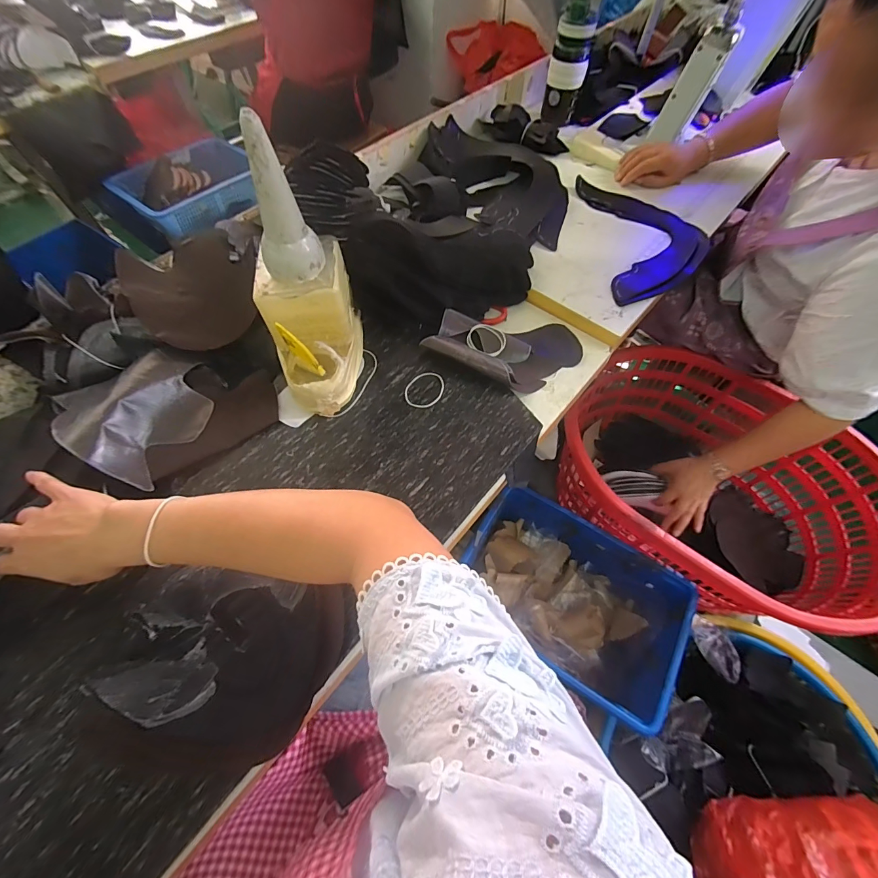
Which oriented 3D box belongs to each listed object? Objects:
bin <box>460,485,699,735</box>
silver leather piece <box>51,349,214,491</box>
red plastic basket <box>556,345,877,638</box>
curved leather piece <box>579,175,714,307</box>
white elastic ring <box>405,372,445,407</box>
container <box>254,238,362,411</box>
[{"bbox_3d":[0.245,0.320,0.752,0.391,0.189,0.265,30,65,15],"label":"bin"},{"bbox_3d":[-0.365,-0.043,0.456,0.159,0.051,0.157,29,65,15],"label":"silver leather piece"},{"bbox_3d":[0.571,0.104,0.831,0.583,0.312,0.479,20,63,10],"label":"red plastic basket"},{"bbox_3d":[0.360,-0.359,0.658,0.175,0.019,0.321,-2,61,-1],"label":"curved leather piece"},{"bbox_3d":[-0.019,-0.068,0.515,0.050,0.004,0.062,20,63,10],"label":"white elastic ring"},{"bbox_3d":[-0.163,-0.143,0.490,0.112,0.123,0.188,-12,62,-7],"label":"container"}]

